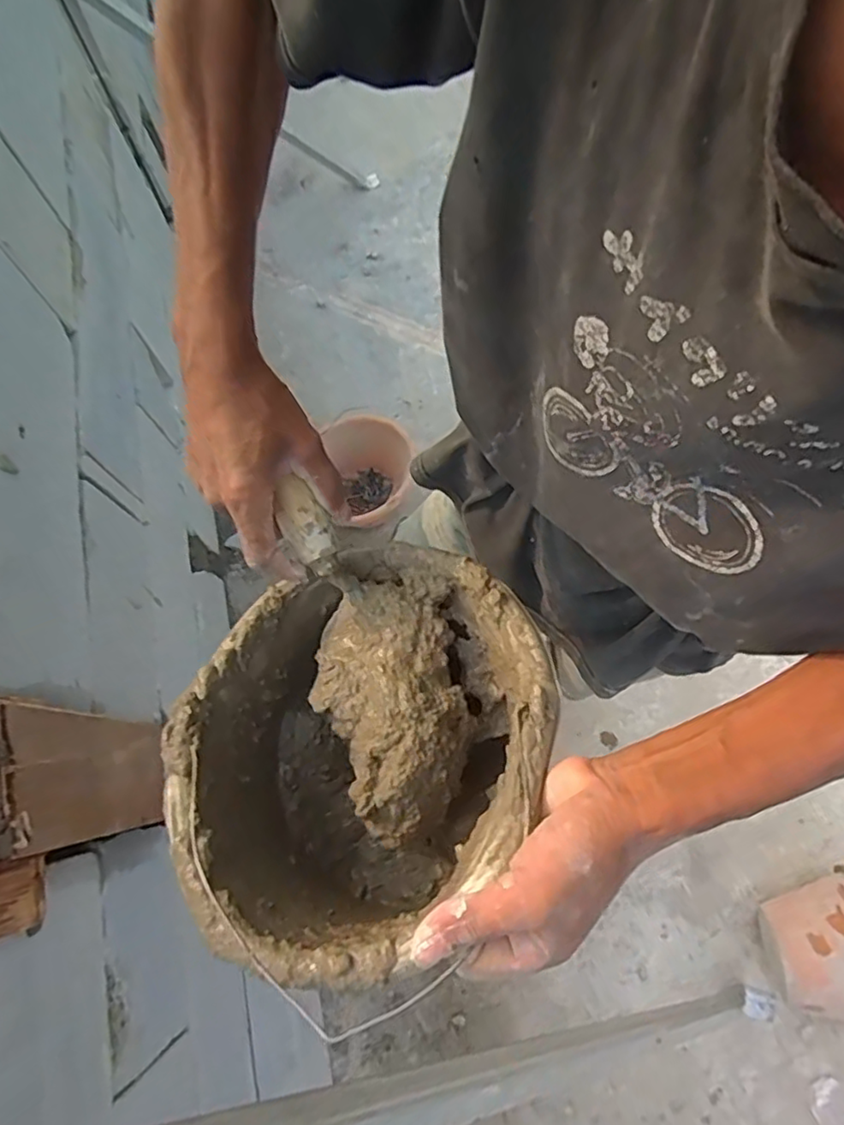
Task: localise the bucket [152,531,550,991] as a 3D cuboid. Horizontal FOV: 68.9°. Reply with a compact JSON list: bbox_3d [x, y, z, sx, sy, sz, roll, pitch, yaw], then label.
[{"bbox_3d":[-0.038,0.112,0.420,0.212,0.170,0.247,18,73,8],"label":"bucket"}]

